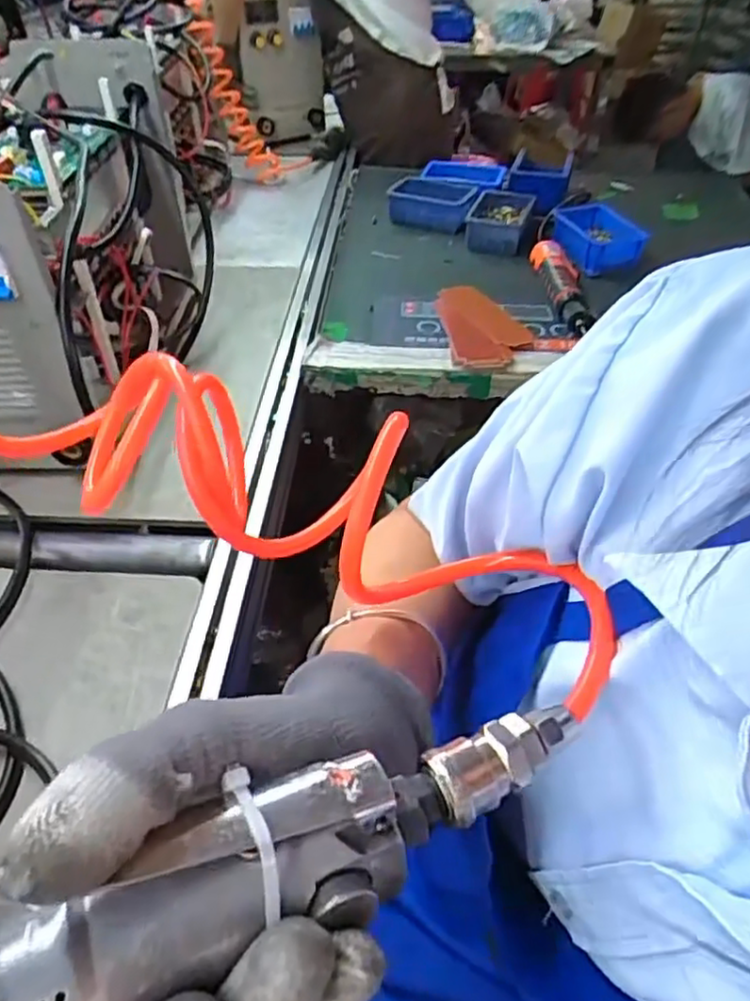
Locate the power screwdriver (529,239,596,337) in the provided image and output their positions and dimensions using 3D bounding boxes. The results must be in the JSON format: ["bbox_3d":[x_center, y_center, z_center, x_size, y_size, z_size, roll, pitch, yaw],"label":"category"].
[{"bbox_3d":[0.265,-0.312,0.986,0.055,0.046,0.224,0,43,1],"label":"power screwdriver"}]

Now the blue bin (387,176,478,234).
[{"bbox_3d":[0.099,-0.525,1.207,0.151,0.051,0.114,7,43,8],"label":"blue bin"}]

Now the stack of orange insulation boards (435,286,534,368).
[{"bbox_3d":[0.147,-0.248,0.944,0.110,0.011,0.225,-2,40,-5],"label":"stack of orange insulation boards"}]

